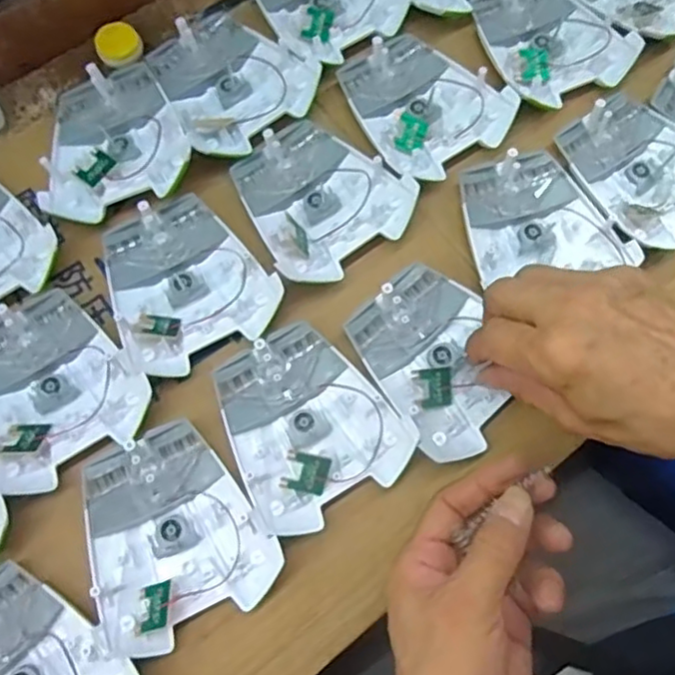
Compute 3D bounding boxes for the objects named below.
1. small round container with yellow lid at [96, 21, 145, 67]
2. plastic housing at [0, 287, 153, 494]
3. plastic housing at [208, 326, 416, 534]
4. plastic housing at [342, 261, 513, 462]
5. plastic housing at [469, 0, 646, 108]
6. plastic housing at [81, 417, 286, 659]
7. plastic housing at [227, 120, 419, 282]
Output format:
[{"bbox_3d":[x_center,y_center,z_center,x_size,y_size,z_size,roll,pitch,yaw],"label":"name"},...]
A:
[{"bbox_3d":[-0.158,-0.212,0.460,0.032,0.013,0.028,-19,74,-8],"label":"small round container with yellow lid"},{"bbox_3d":[-0.171,0.025,0.373,0.092,0.019,0.109,-32,76,-11],"label":"plastic housing"},{"bbox_3d":[-0.019,0.047,0.368,0.093,0.016,0.107,-29,75,-11],"label":"plastic housing"},{"bbox_3d":[0.061,0.013,0.382,0.078,0.017,0.111,-29,77,-9],"label":"plastic housing"},{"bbox_3d":[0.152,-0.219,0.457,0.093,0.021,0.108,-22,74,-9],"label":"plastic housing"},{"bbox_3d":[-0.092,0.105,0.349,0.093,0.021,0.106,-26,75,-10],"label":"plastic housing"},{"bbox_3d":[-0.014,-0.093,0.411,0.094,0.019,0.106,-38,77,-13],"label":"plastic housing"}]

